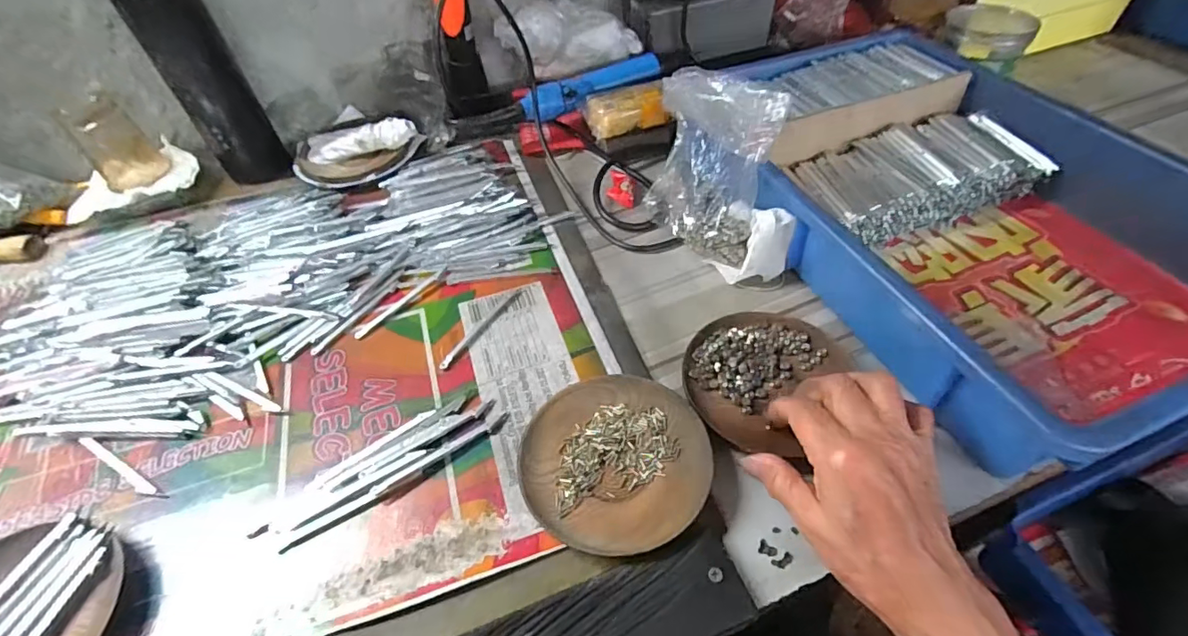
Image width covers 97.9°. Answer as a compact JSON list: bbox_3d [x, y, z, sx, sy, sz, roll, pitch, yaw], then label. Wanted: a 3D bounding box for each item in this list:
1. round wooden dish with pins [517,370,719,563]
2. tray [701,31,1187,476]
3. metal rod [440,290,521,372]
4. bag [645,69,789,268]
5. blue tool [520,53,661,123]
[{"bbox_3d":[0.014,0.088,0.326,0.111,0.017,0.115,-2,49,2],"label":"round wooden dish with pins"},{"bbox_3d":[0.287,-0.105,0.431,0.304,0.085,0.426,-20,51,-13],"label":"tray"},{"bbox_3d":[-0.090,0.007,0.414,0.008,0.004,0.093,26,56,23],"label":"metal rod"},{"bbox_3d":[0.095,-0.129,0.438,0.054,0.132,0.120,-25,53,-17],"label":"bag"},{"bbox_3d":[0.001,-0.249,0.562,0.162,0.029,0.034,-23,51,-15],"label":"blue tool"}]

